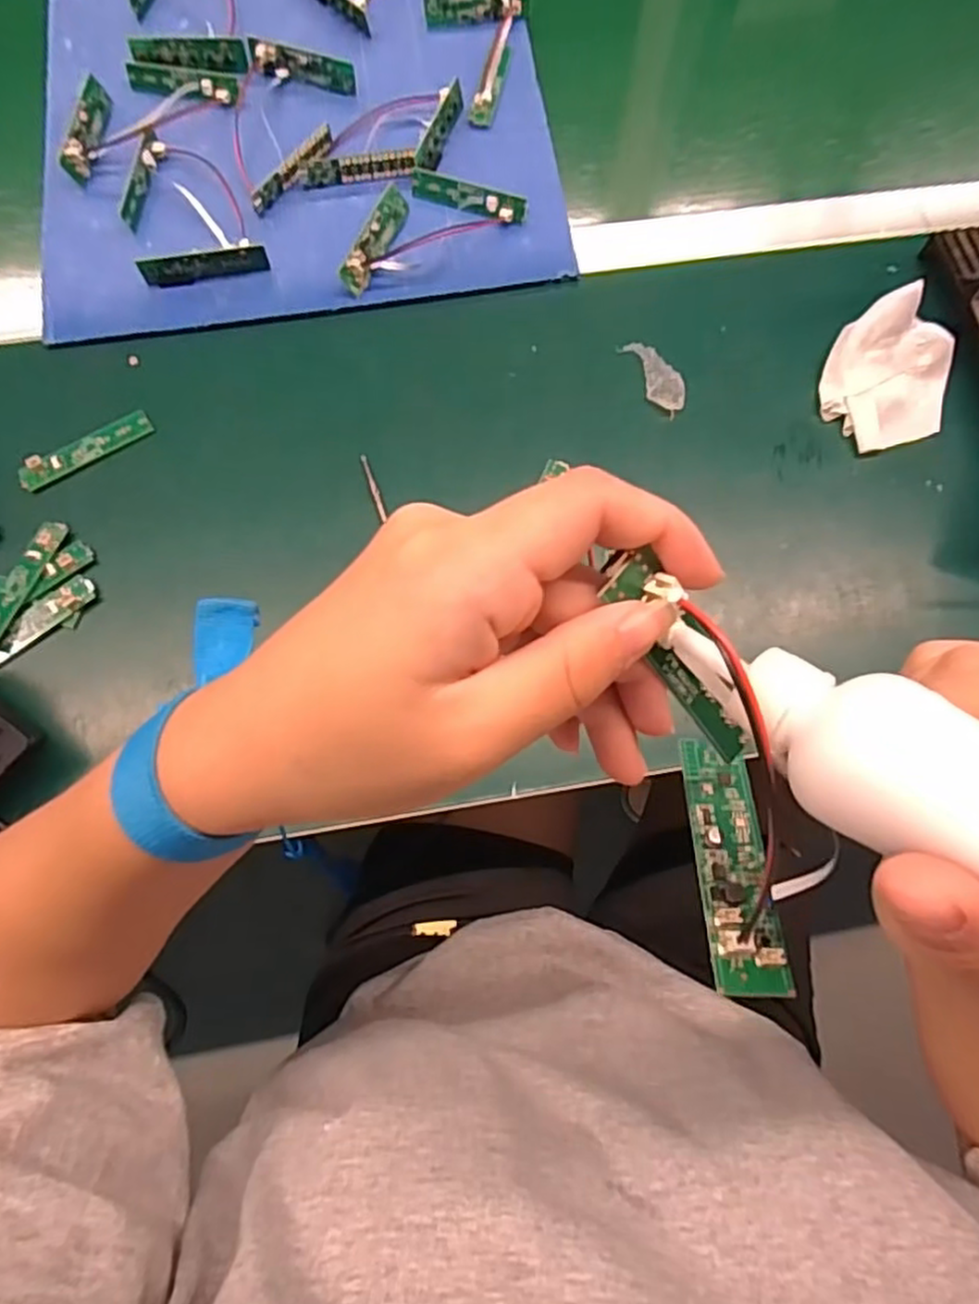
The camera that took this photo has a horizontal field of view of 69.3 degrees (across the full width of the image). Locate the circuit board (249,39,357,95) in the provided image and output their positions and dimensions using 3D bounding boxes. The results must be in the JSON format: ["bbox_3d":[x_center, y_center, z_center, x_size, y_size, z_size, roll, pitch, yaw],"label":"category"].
[{"bbox_3d":[-0.137,-0.431,0.521,0.078,0.020,0.007,11,44,-4],"label":"circuit board"}]

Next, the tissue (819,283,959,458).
[{"bbox_3d":[0.263,-0.180,0.458,0.086,0.041,0.090,41,78,8],"label":"tissue"}]

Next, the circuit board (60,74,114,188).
[{"bbox_3d":[-0.285,-0.368,0.499,0.014,0.024,0.079,5,75,0],"label":"circuit board"}]

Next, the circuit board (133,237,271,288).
[{"bbox_3d":[-0.188,-0.256,0.471,0.080,0.020,0.011,-13,76,-5],"label":"circuit board"}]

